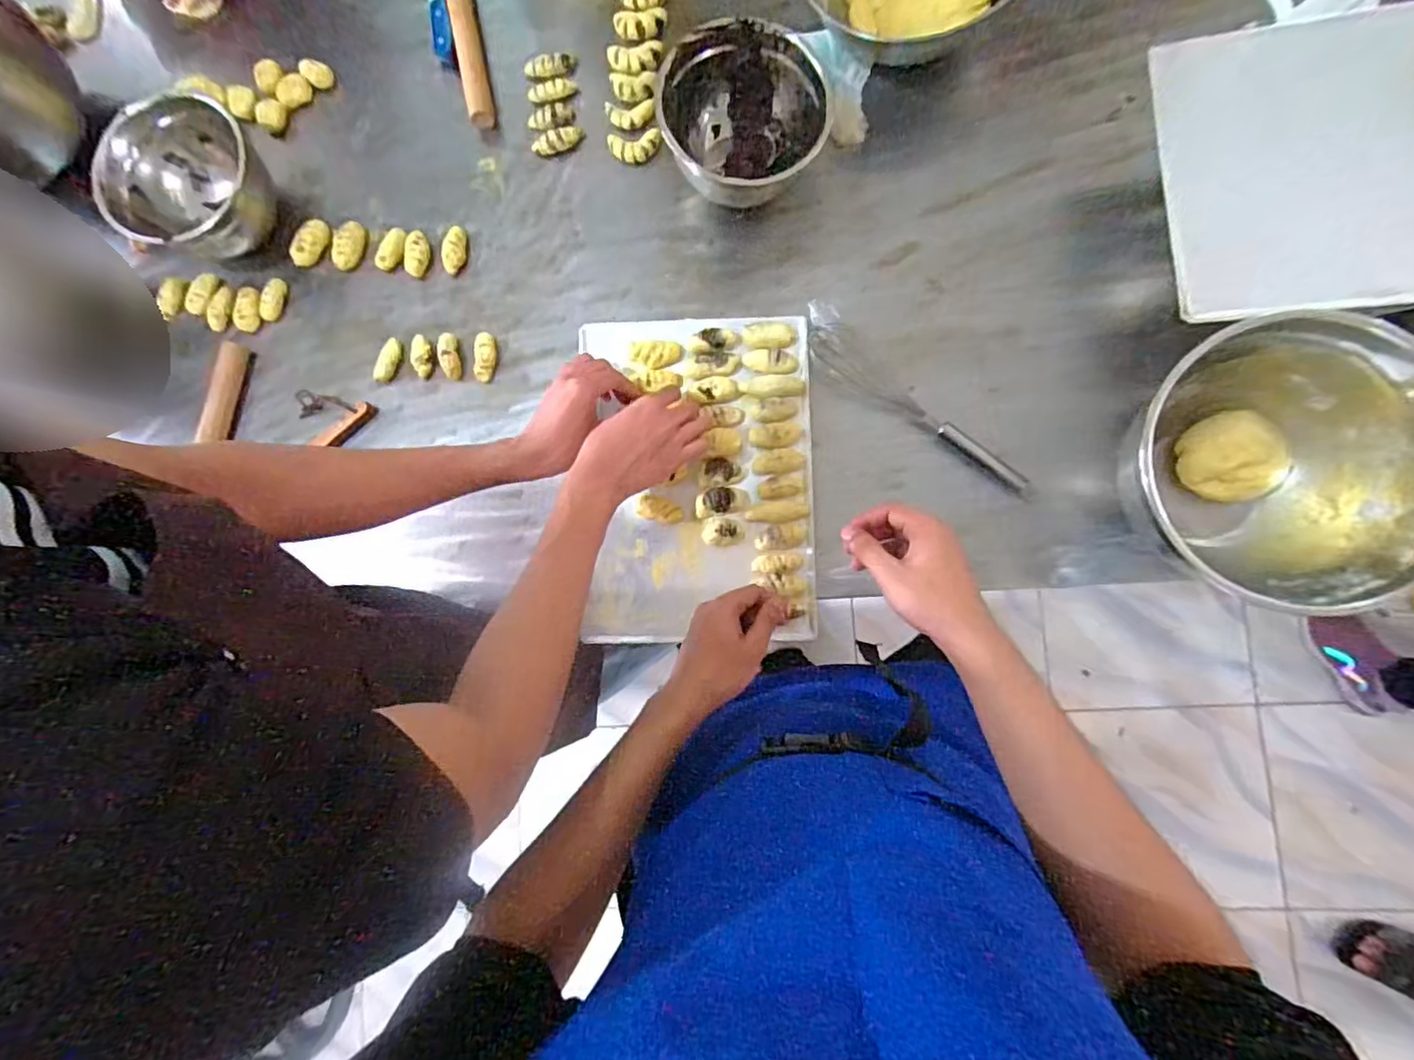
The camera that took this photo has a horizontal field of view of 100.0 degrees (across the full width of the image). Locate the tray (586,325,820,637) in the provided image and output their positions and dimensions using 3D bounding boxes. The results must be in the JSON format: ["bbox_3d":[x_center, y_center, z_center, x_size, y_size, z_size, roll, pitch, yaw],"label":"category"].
[{"bbox_3d":[-0.007,-0.058,0.644,0.235,0.029,0.349,-1,86,8],"label":"tray"}]

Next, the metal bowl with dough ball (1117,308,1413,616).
[{"bbox_3d":[0.468,-0.048,0.510,0.220,0.132,0.217,-1,85,7],"label":"metal bowl with dough ball"}]

